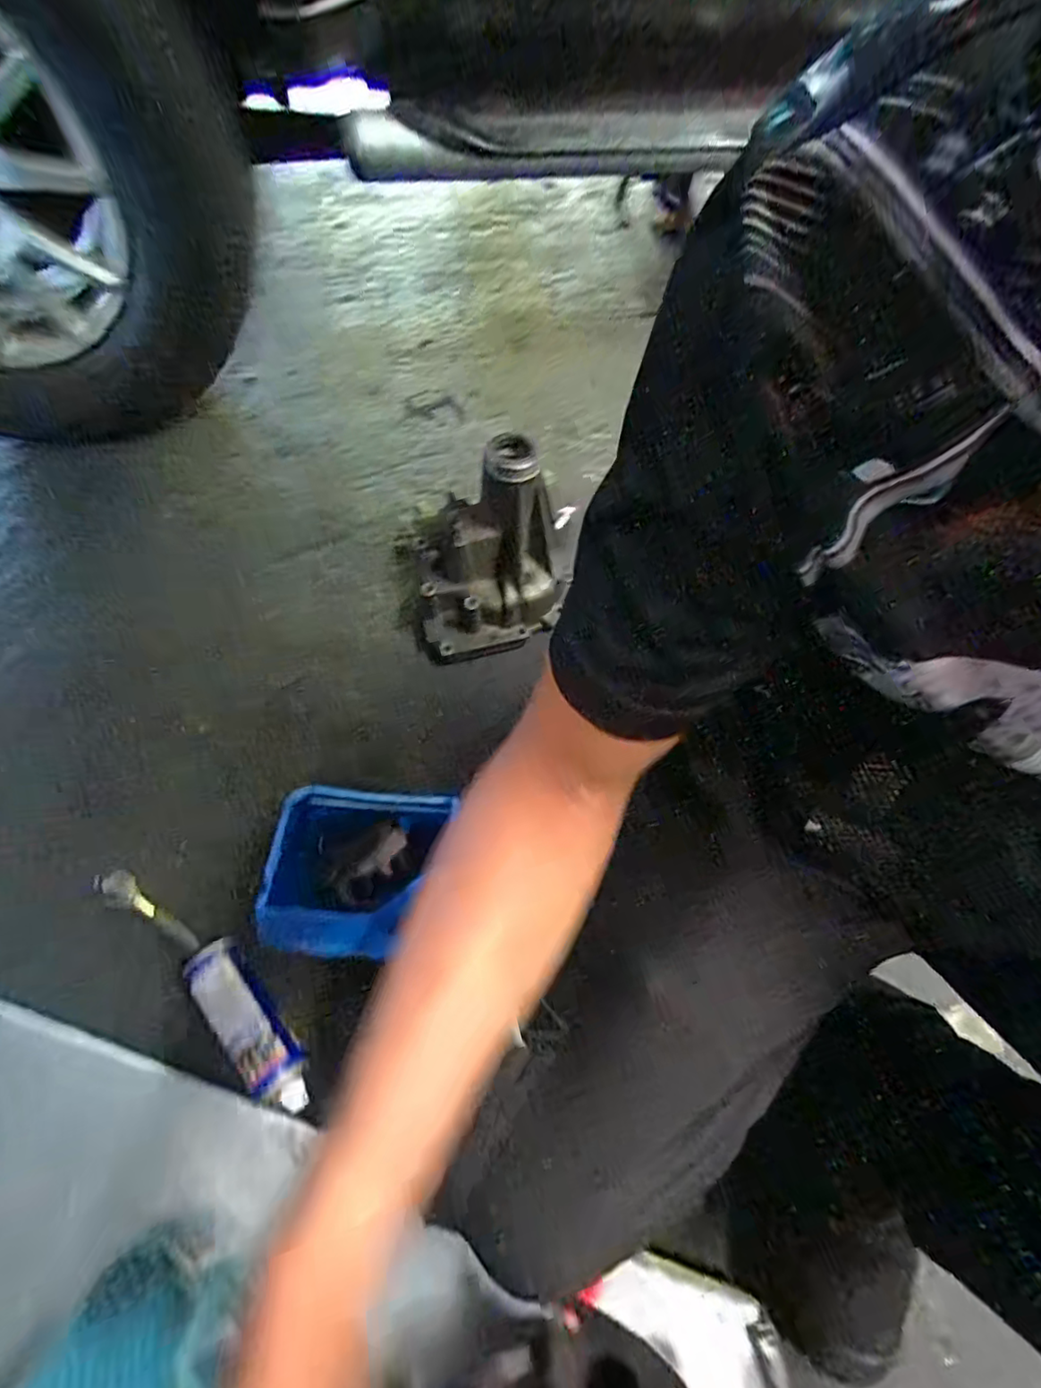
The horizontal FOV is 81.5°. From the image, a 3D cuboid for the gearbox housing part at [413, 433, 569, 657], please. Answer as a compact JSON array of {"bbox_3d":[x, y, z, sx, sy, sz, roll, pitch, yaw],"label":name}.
[{"bbox_3d":[-0.043,-0.172,0.774,0.192,0.238,0.159,-2,59,-5],"label":"gearbox housing part"}]

